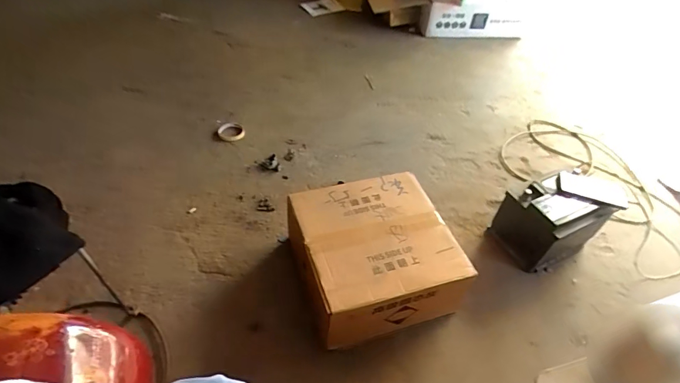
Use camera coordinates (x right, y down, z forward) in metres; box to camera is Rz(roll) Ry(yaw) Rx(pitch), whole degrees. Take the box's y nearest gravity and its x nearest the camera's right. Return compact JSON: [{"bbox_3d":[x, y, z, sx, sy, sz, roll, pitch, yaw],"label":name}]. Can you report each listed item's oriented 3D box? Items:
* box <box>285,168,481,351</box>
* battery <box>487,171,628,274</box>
[{"bbox_3d":[0.075,0.147,0.940,0.326,0.173,0.330,-12,48,-15],"label":"box"},{"bbox_3d":[0.545,0.072,1.026,0.224,0.199,0.173,-18,50,-21],"label":"battery"}]

